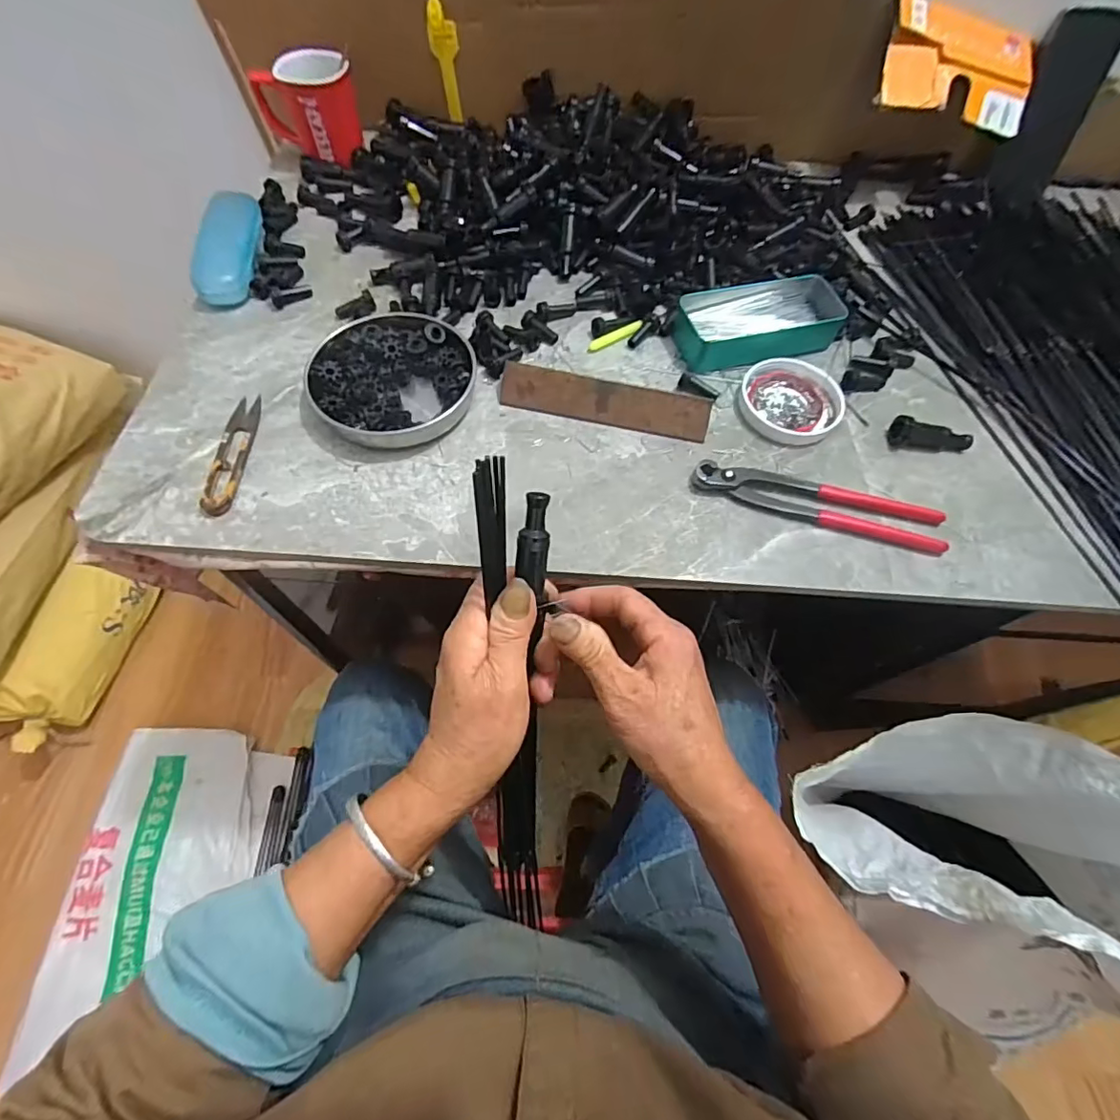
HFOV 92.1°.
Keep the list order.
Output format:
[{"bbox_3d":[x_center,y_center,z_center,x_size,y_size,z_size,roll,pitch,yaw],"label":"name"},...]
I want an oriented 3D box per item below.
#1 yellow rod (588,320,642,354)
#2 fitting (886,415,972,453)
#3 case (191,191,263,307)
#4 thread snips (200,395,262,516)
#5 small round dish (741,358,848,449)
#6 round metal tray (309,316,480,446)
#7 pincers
[{"bbox_3d":[0.053,-0.213,0.518,0.059,0.012,0.011,-26,68,-14],"label":"yellow rod"},{"bbox_3d":[0.323,-0.110,0.467,0.068,0.025,0.022,1,63,-2],"label":"fitting"},{"bbox_3d":[-0.325,-0.318,0.536,0.047,0.033,0.142,-2,63,-3],"label":"case"},{"bbox_3d":[-0.265,-0.088,0.435,0.025,0.013,0.118,-2,63,-4],"label":"thread snips"},{"bbox_3d":[0.207,-0.143,0.483,0.083,0.012,0.087,1,63,-2],"label":"small round dish"},{"bbox_3d":[-0.142,-0.159,0.463,0.132,0.023,0.134,1,63,-2],"label":"round metal tray"},{"bbox_3d":[0.205,-0.046,0.431,0.195,0.014,0.038,15,63,5],"label":"pincers"}]

